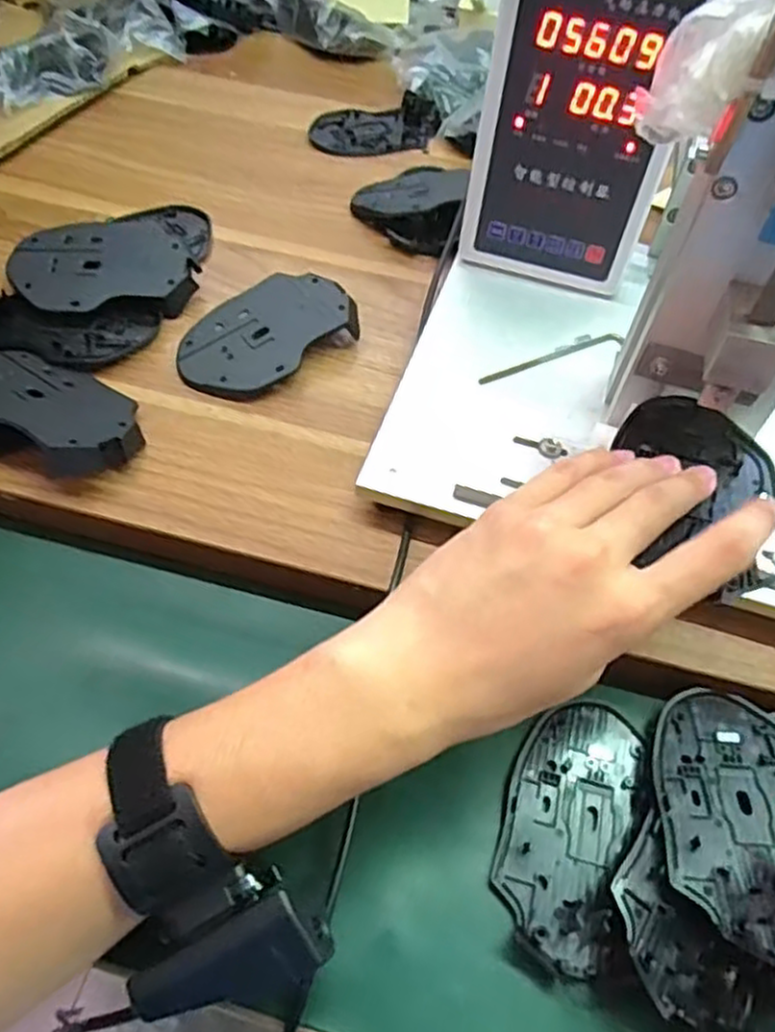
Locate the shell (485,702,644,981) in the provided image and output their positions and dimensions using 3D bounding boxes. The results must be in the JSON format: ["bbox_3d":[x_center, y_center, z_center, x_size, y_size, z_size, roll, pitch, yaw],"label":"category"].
[{"bbox_3d":[0.082,0.138,0.331,0.058,0.006,0.111,25,57,12],"label":"shell"}]

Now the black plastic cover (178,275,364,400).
[{"bbox_3d":[-0.075,-0.114,0.457,0.111,0.024,0.070,-33,64,-24],"label":"black plastic cover"}]

